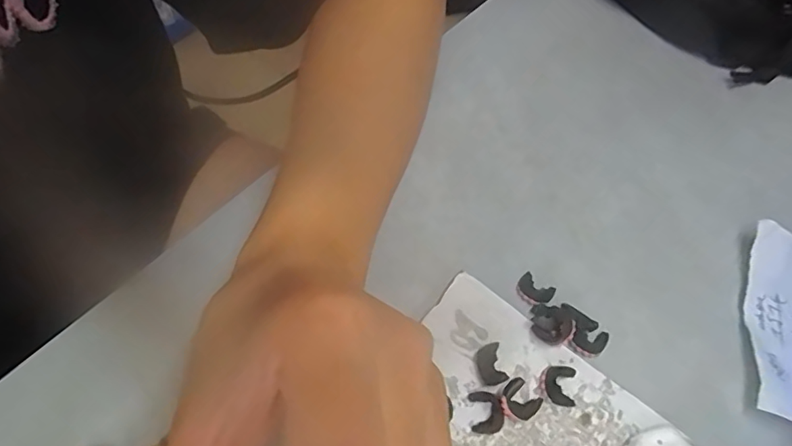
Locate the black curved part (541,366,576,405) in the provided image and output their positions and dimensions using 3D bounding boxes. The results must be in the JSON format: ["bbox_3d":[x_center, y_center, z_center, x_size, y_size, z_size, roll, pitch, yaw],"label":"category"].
[{"bbox_3d":[0.065,0.065,0.212,0.013,0.006,0.016,9,55,1],"label":"black curved part"}]

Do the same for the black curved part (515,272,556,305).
[{"bbox_3d":[0.063,0.029,0.238,0.016,0.005,0.013,34,59,17],"label":"black curved part"}]

